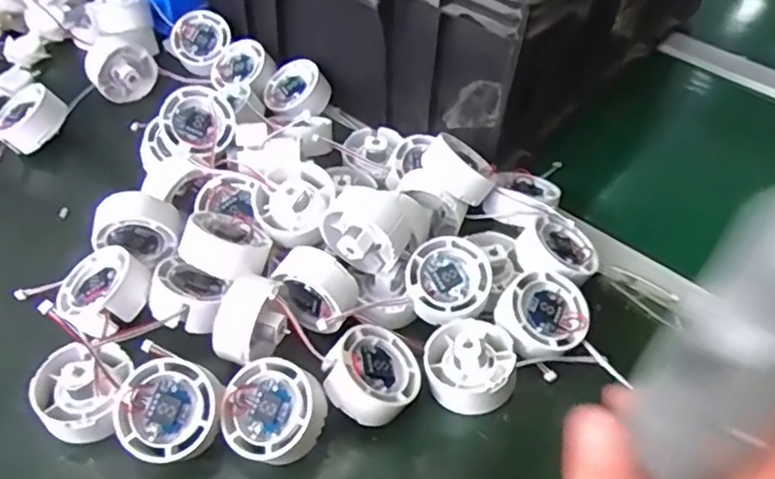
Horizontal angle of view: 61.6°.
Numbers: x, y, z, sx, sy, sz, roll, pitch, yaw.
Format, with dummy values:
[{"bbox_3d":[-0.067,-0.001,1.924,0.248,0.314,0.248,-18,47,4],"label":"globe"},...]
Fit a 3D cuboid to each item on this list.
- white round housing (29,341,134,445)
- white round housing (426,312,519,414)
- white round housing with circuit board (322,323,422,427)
[{"bbox_3d":[-0.174,0.083,0.372,0.051,0.030,0.056,2,48,-2],"label":"white round housing"},{"bbox_3d":[0.050,0.076,0.399,0.052,0.034,0.059,7,48,2],"label":"white round housing"},{"bbox_3d":[-0.009,0.079,0.384,0.052,0.023,0.052,22,41,-21],"label":"white round housing with circuit board"}]

